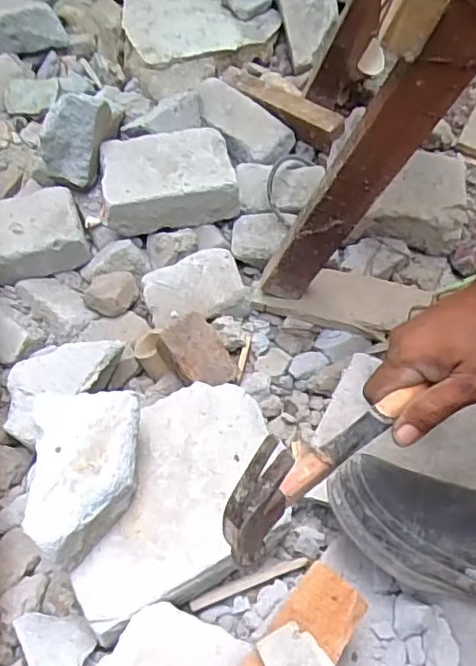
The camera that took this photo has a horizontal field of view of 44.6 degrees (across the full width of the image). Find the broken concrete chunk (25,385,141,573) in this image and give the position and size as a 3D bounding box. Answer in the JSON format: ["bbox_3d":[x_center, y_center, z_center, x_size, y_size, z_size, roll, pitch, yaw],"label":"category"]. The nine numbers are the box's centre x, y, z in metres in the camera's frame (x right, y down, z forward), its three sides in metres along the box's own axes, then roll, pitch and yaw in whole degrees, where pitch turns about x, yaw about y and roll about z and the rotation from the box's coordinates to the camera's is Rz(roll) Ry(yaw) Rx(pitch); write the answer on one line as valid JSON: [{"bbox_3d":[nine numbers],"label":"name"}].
[{"bbox_3d":[-0.153,0.138,0.575,0.109,0.066,0.163,-4,59,-4],"label":"broken concrete chunk"}]

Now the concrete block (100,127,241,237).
[{"bbox_3d":[-0.109,-0.240,0.896,0.193,0.062,0.148,-11,59,-8],"label":"concrete block"}]

